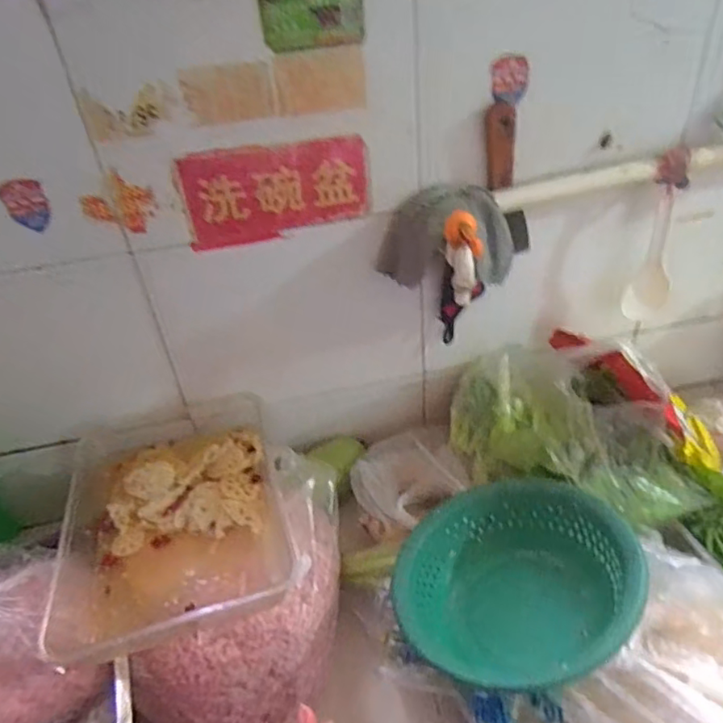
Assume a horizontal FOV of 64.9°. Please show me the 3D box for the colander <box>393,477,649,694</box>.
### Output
[{"bbox_3d":[0.157,0.229,0.565,0.234,0.099,0.234,-36,27,-31],"label":"colander"}]

